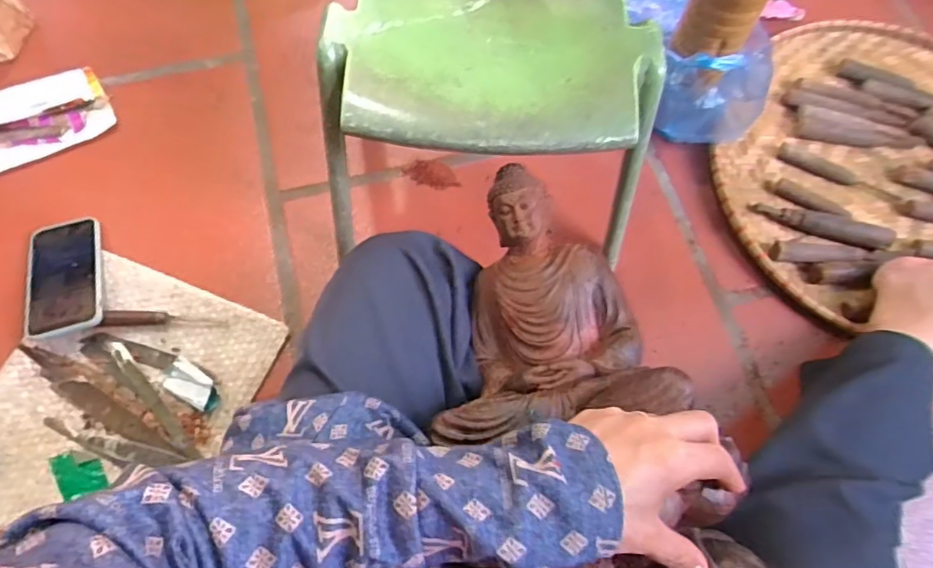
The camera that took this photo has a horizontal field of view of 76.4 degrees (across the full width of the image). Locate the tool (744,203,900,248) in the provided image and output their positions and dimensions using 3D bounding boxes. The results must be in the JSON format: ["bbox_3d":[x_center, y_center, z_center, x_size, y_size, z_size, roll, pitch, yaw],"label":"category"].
[{"bbox_3d":[0.445,-0.077,0.747,0.161,0.023,0.032,18,67,20],"label":"tool"}]

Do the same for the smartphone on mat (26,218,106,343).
[{"bbox_3d":[-0.475,-0.010,0.701,0.078,0.007,0.152,-12,62,-15],"label":"smartphone on mat"}]

